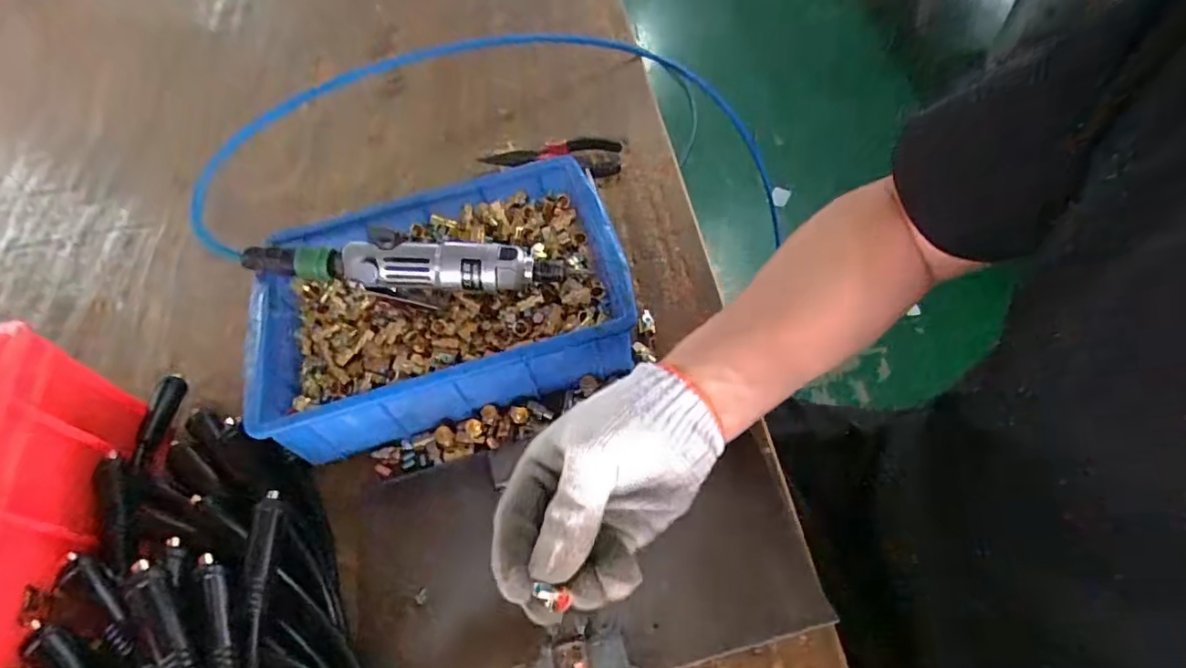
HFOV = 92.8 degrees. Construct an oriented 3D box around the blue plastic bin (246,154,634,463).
[{"bbox_3d":[-0.125,-0.030,0.481,0.293,0.082,0.203,-15,56,-3],"label":"blue plastic bin"}]

